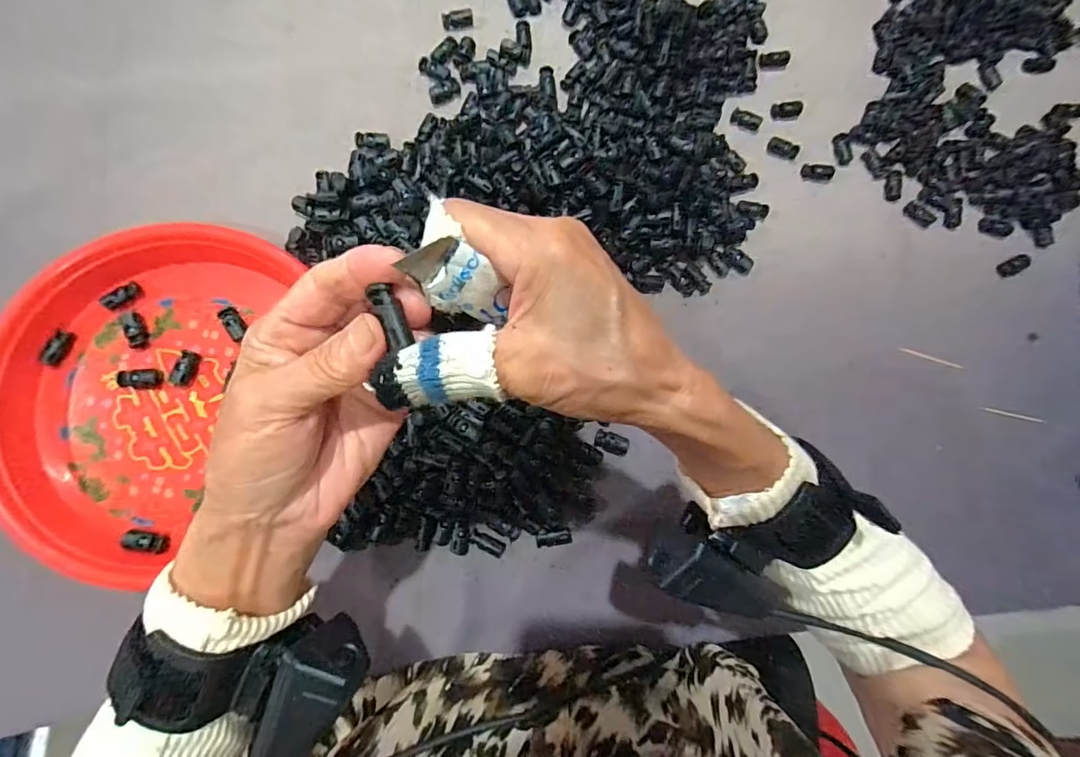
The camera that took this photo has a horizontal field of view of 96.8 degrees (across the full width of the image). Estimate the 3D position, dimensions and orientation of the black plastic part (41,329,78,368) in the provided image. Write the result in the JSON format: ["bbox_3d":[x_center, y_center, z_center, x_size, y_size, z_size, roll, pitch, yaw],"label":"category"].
[{"bbox_3d":[-0.358,-0.022,0.356,0.011,0.007,0.028,21,81,-2],"label":"black plastic part"}]

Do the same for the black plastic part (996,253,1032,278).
[{"bbox_3d":[0.435,-0.103,0.440,0.029,0.013,0.015,-24,85,-8],"label":"black plastic part"}]

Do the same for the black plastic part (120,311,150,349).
[{"bbox_3d":[-0.306,-0.037,0.361,0.013,0.006,0.027,-20,84,-7],"label":"black plastic part"}]

